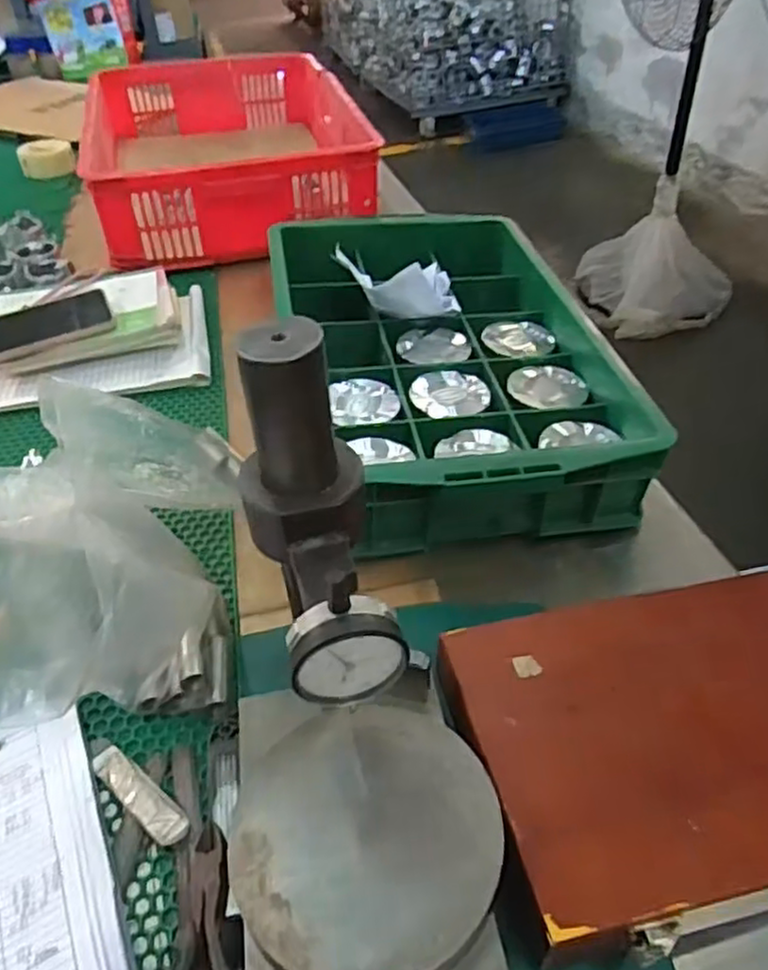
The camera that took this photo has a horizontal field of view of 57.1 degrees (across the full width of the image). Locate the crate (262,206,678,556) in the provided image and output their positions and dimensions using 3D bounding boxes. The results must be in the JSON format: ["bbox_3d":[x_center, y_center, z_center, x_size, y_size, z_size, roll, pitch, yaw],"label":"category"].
[{"bbox_3d":[0.057,-0.145,0.751,0.303,0.104,0.496,-7,42,-9],"label":"crate"}]

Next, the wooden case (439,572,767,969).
[{"bbox_3d":[0.208,0.165,0.458,0.318,0.049,0.211,-7,42,-9],"label":"wooden case"}]

